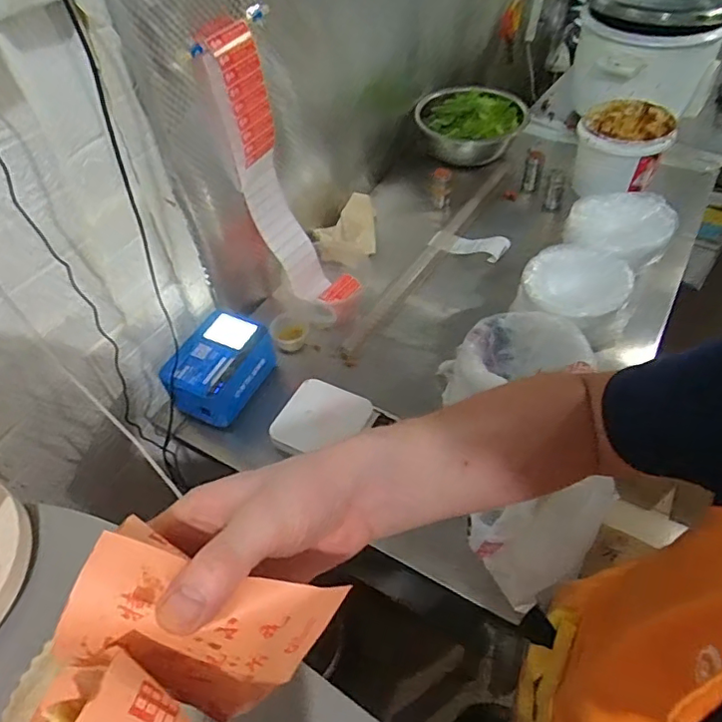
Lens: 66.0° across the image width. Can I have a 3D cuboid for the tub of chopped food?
[{"bbox_3d":[0.496,-0.411,1.059,0.146,0.121,0.129,3,50,6],"label":"tub of chopped food"}]

